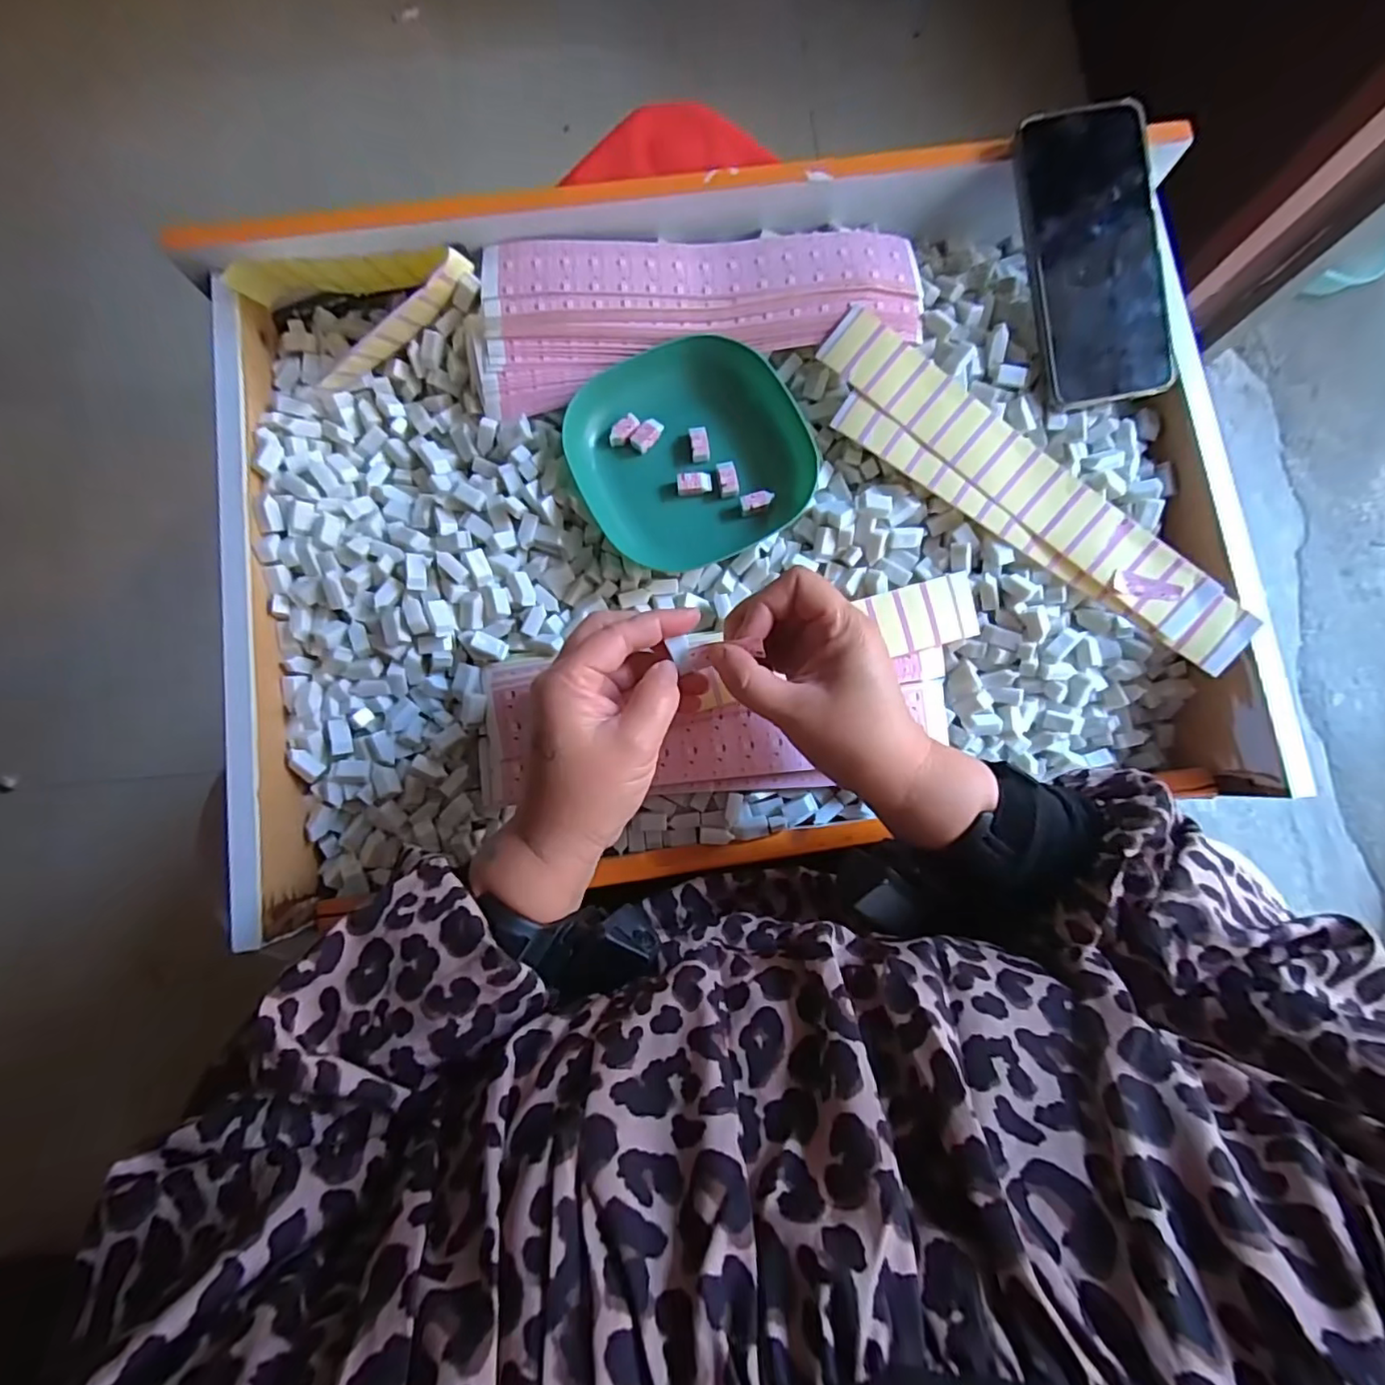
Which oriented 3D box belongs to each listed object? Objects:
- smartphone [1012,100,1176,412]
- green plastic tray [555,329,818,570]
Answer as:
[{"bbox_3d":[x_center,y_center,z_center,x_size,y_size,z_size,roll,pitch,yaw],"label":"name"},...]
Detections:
[{"bbox_3d":[0.239,-0.257,0.362,0.075,0.015,0.162,-13,96,-3],"label":"smartphone"},{"bbox_3d":[-0.003,-0.148,0.377,0.131,0.028,0.127,-24,83,-4],"label":"green plastic tray"}]

